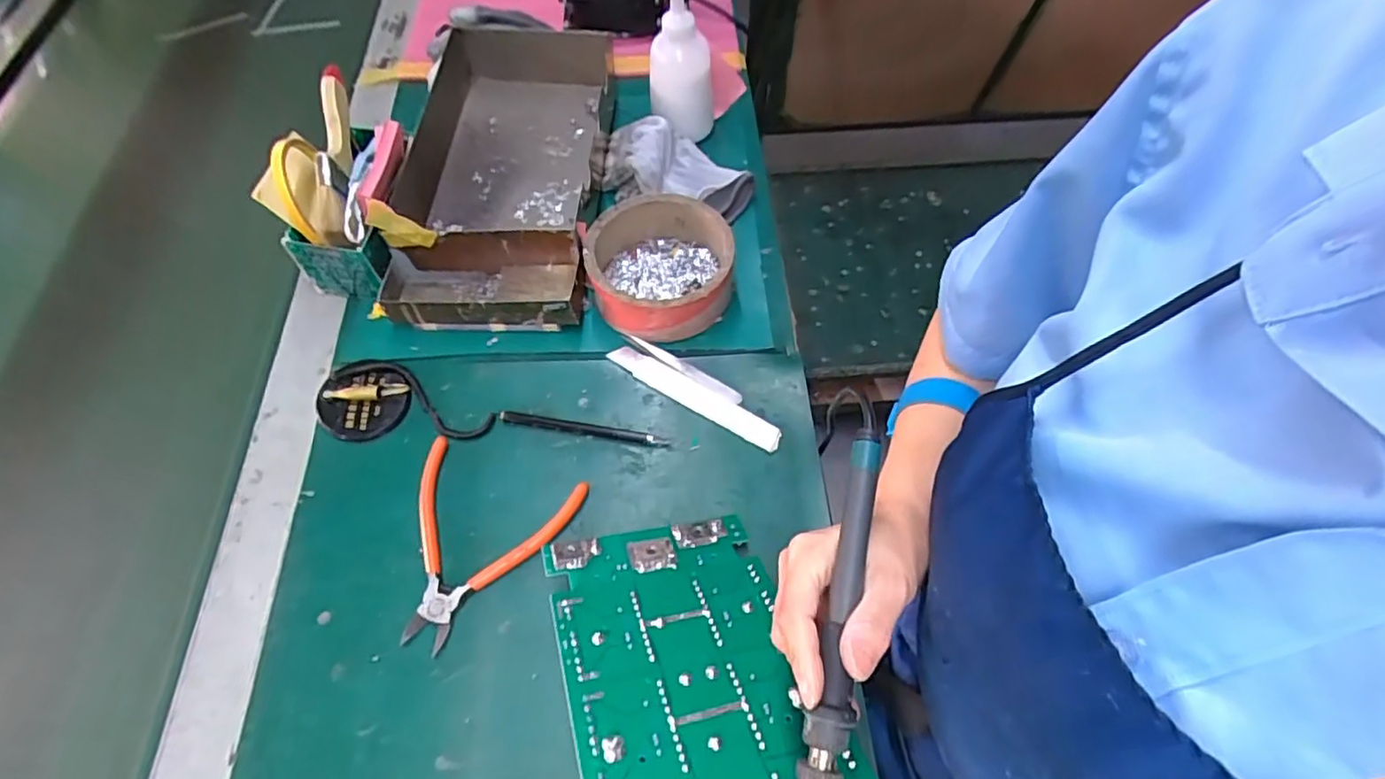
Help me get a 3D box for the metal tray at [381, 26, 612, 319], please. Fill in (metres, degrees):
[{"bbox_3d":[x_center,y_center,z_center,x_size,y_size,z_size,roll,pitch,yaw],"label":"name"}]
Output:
[{"bbox_3d":[-0.177,-0.213,0.585,0.170,0.062,0.338,-1,62,0],"label":"metal tray"}]

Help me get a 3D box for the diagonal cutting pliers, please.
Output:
[{"bbox_3d":[-0.159,0.111,0.439,0.123,0.008,0.137,17,63,10],"label":"diagonal cutting pliers"}]

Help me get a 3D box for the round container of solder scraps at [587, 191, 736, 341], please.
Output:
[{"bbox_3d":[-0.027,-0.106,0.530,0.117,0.053,0.117,0,62,1],"label":"round container of solder scraps"}]

